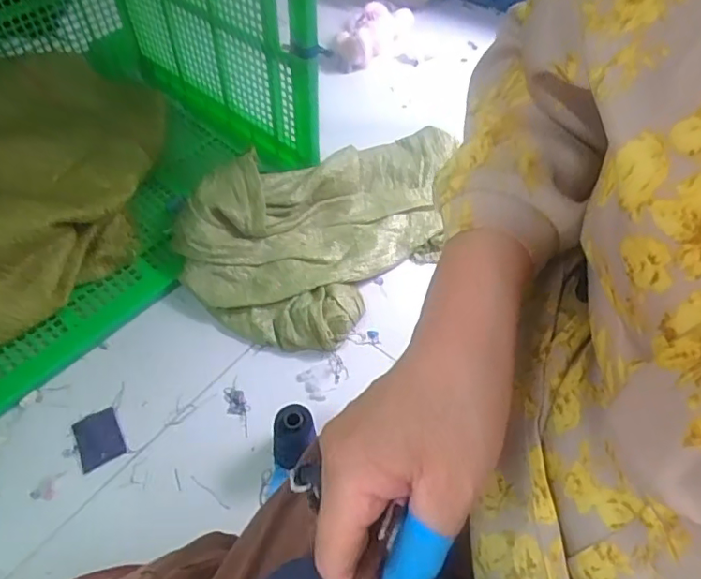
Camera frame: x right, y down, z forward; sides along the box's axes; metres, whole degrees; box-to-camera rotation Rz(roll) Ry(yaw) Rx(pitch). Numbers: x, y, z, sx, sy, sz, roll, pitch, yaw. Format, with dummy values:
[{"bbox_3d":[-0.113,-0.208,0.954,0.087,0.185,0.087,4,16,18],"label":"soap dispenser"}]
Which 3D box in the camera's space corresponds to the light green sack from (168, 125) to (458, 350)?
[{"bbox_3d":[-0.032,-0.140,0.995,0.343,0.124,0.553,38,62,21],"label":"light green sack"}]

